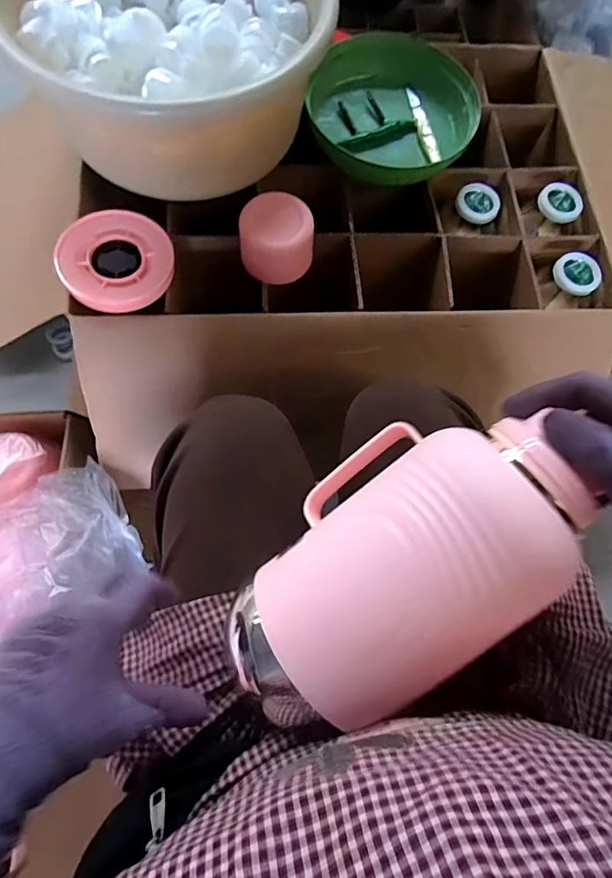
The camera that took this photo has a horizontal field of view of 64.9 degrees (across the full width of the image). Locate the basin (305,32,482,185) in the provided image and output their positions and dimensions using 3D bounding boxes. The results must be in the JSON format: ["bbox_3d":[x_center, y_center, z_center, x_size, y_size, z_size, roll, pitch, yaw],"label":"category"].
[{"bbox_3d":[0.112,-0.441,0.643,0.220,0.075,0.182,-3,69,-4],"label":"basin"}]

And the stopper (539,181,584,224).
[{"bbox_3d":[0.340,-0.315,0.644,0.056,0.022,0.050,30,71,9],"label":"stopper"}]

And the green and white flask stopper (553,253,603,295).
[{"bbox_3d":[0.344,-0.208,0.615,0.058,0.027,0.046,24,86,7],"label":"green and white flask stopper"}]

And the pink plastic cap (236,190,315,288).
[{"bbox_3d":[-0.035,-0.233,0.557,0.084,0.063,0.078,-23,72,-11],"label":"pink plastic cap"}]

